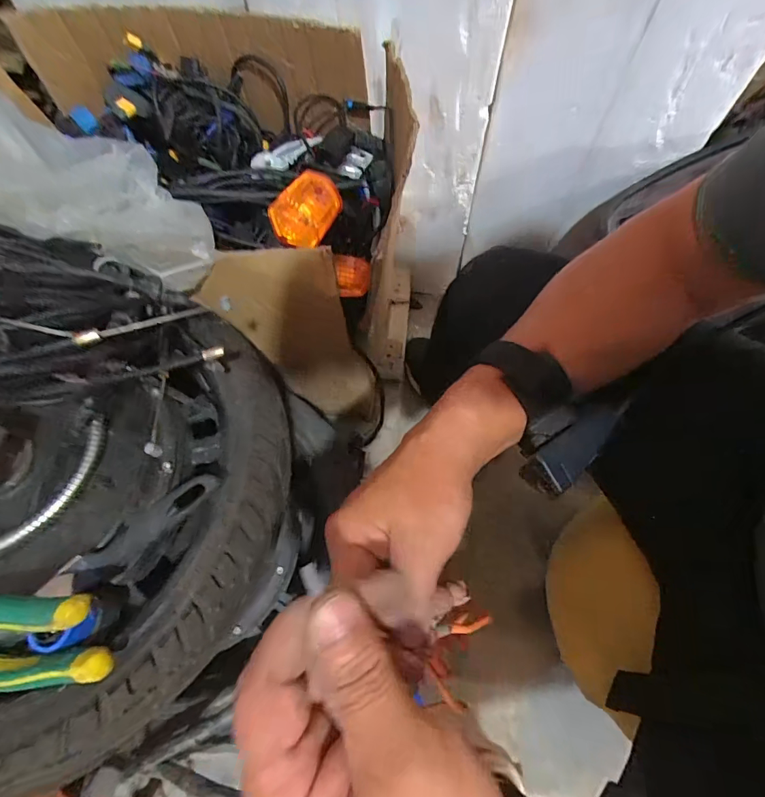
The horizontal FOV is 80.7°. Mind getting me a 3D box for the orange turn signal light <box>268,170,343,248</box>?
[{"bbox_3d":[-0.073,-0.182,0.440,0.068,0.043,0.052,-43,104,10],"label":"orange turn signal light"}]

